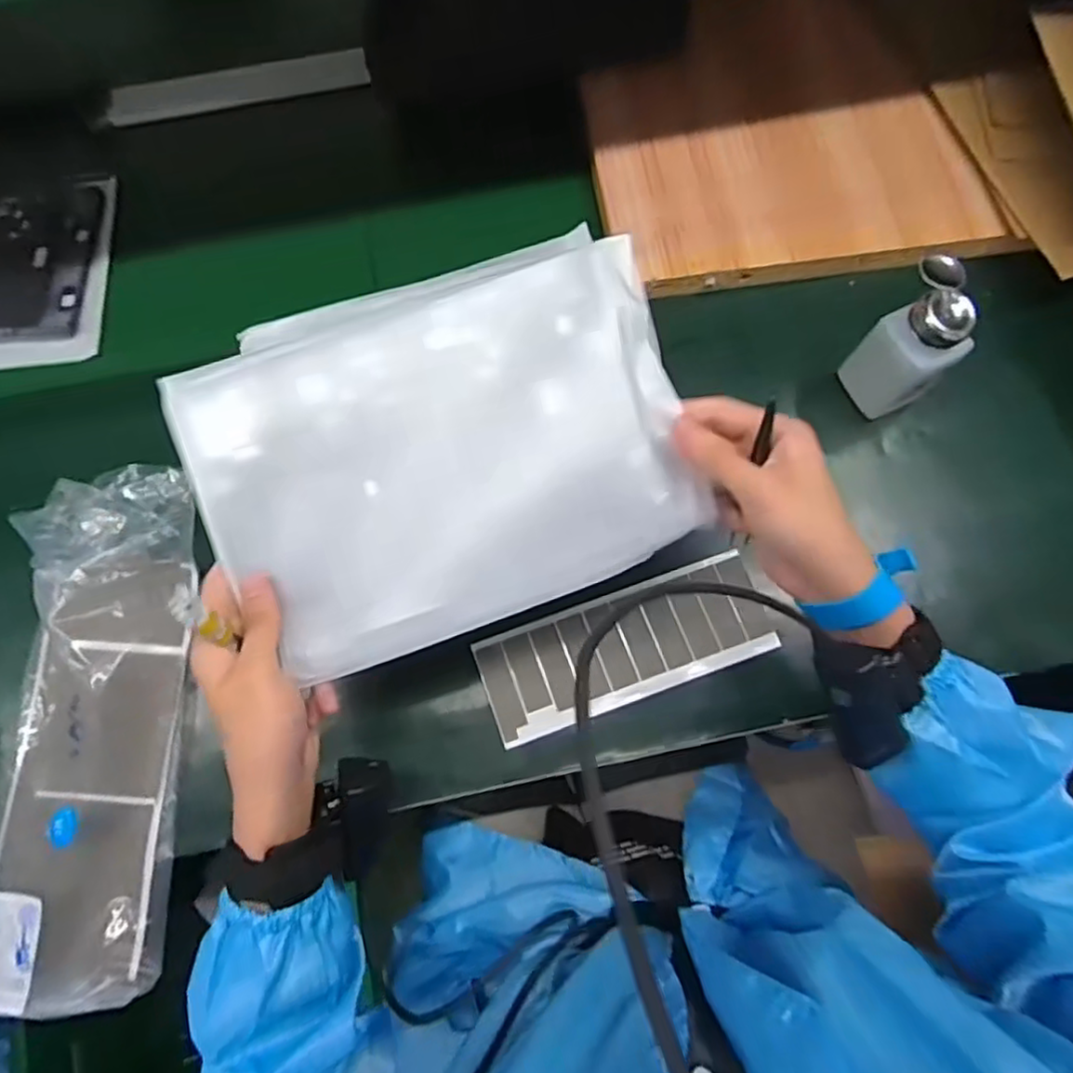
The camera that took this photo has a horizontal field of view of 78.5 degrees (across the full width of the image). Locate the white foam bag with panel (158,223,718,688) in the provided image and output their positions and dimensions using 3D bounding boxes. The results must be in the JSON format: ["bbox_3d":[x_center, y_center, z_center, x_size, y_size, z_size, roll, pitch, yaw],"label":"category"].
[{"bbox_3d":[-0.051,-0.047,0.380,0.268,0.020,0.196,-19,93,-4],"label":"white foam bag with panel"}]

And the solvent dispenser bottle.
[{"bbox_3d":[0.282,-0.145,0.499,0.057,0.105,0.066,-35,75,-10],"label":"solvent dispenser bottle"}]

